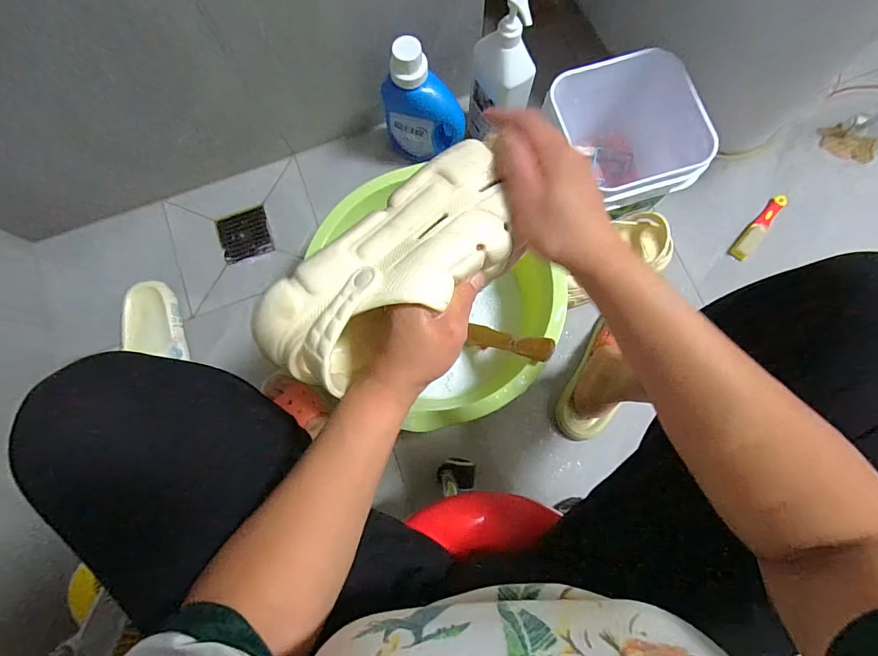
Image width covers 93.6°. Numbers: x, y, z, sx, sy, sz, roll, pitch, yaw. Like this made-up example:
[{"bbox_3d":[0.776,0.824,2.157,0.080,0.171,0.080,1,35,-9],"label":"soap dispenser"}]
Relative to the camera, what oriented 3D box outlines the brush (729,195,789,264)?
[{"bbox_3d":[0.582,-0.184,0.749,0.027,0.026,0.151,41,82,8],"label":"brush"}]

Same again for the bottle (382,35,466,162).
[{"bbox_3d":[-0.030,-0.367,0.686,0.133,0.199,0.069,17,80,5],"label":"bottle"}]

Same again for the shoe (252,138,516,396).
[{"bbox_3d":[-0.030,-0.042,0.322,0.219,0.084,0.093,-40,80,2],"label":"shoe"}]

